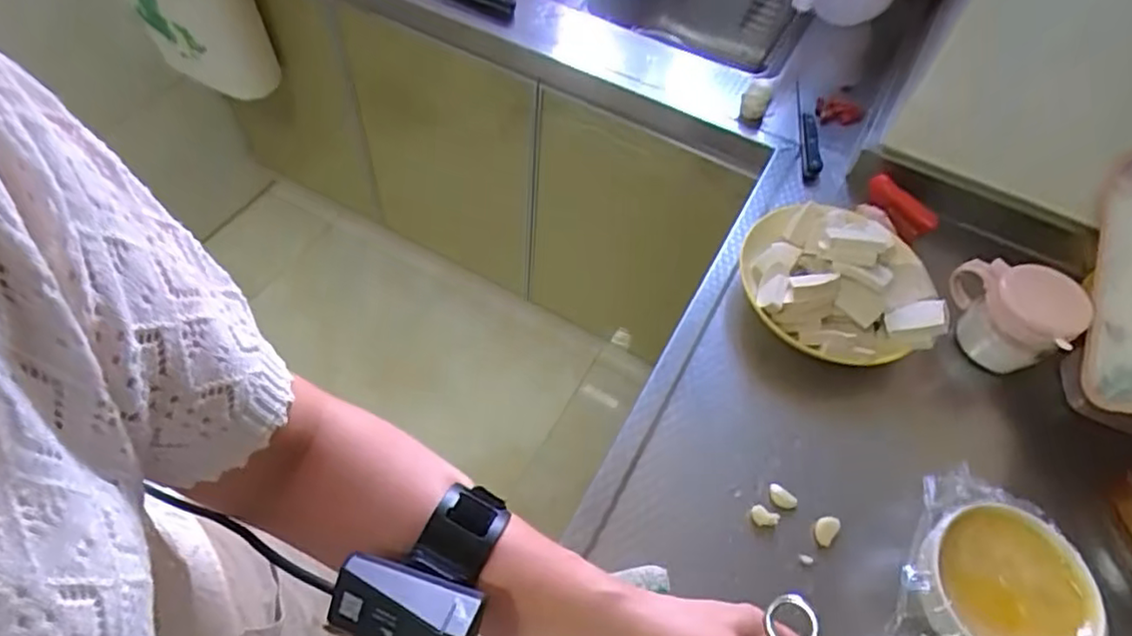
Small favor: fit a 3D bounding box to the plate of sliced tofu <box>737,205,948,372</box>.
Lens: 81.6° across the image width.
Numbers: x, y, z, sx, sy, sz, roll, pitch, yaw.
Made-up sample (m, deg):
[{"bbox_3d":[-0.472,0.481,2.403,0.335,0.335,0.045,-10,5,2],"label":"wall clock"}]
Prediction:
[{"bbox_3d":[0.277,-0.039,0.674,0.169,0.092,0.185,2,57,-3],"label":"plate of sliced tofu"}]

